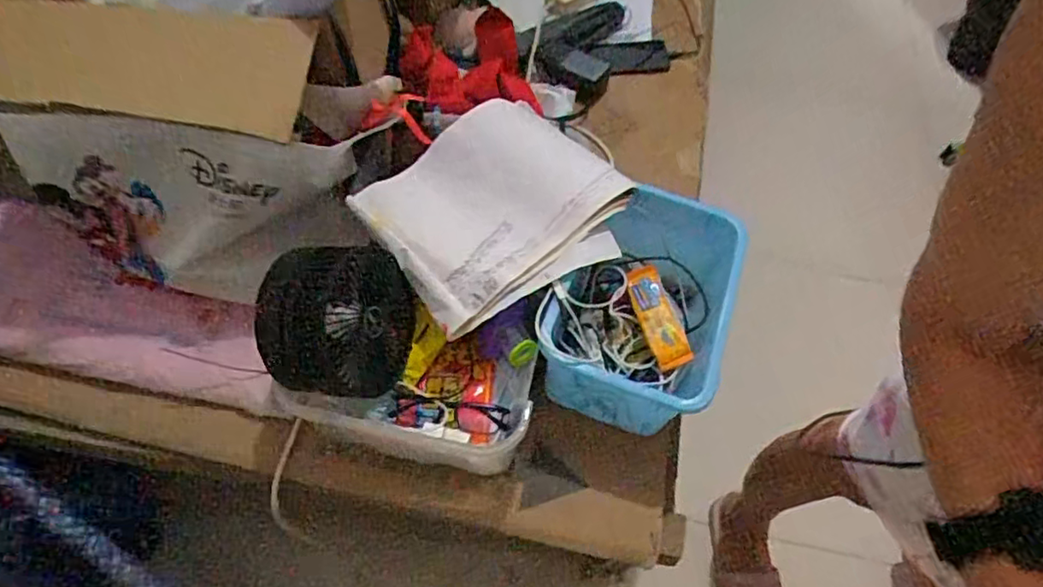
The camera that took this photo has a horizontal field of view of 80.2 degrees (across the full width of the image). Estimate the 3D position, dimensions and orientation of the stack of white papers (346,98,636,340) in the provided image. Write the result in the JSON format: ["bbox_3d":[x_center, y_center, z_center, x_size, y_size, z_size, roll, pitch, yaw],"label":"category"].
[{"bbox_3d":[-0.024,-0.109,0.727,0.292,0.061,0.240,-27,62,-17],"label":"stack of white papers"}]

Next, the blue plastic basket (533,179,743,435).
[{"bbox_3d":[0.141,0.016,0.752,0.187,0.162,0.274,19,59,10],"label":"blue plastic basket"}]

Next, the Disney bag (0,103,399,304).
[{"bbox_3d":[-0.347,-0.107,0.691,0.347,0.192,0.136,-7,58,-6],"label":"Disney bag"}]

